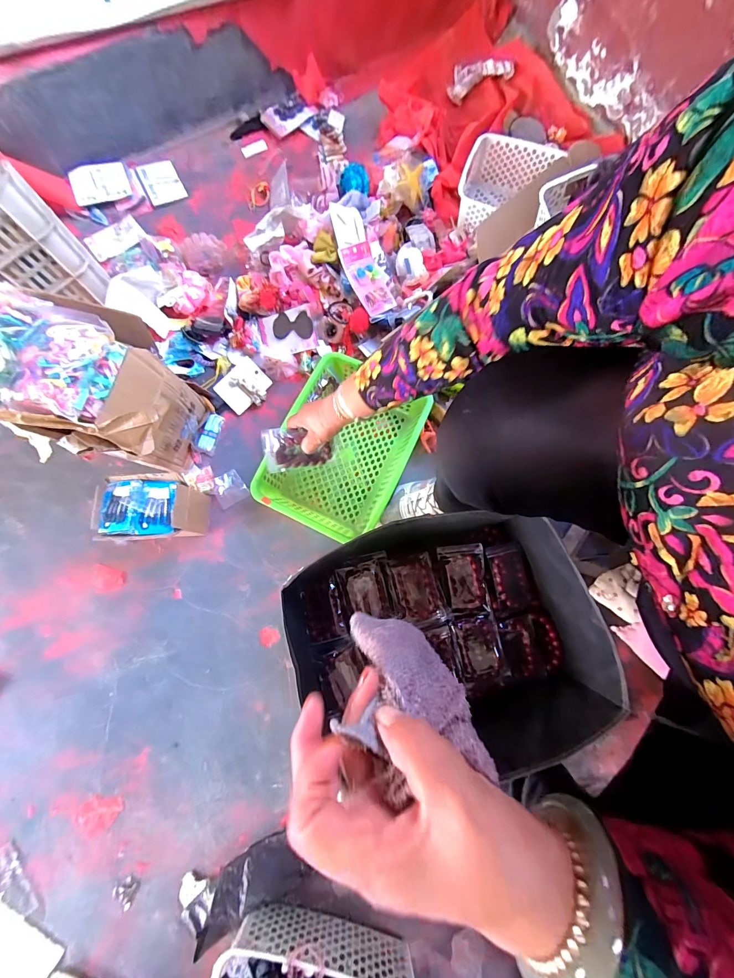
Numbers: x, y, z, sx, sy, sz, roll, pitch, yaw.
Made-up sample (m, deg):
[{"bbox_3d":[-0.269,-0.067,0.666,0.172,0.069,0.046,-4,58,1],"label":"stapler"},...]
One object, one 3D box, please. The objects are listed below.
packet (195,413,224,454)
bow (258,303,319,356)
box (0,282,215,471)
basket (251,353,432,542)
[{"bbox_3d":[-0.326,-0.116,0.730,0.038,0.012,0.082,16,78,5],"label":"packet"},{"bbox_3d":[-0.170,-0.333,0.746,0.128,0.018,0.086,-4,101,20],"label":"bow"},{"bbox_3d":[-0.450,-0.139,0.575,0.253,0.326,0.188,6,80,2],"label":"box"},{"bbox_3d":[-0.039,-0.075,0.680,0.225,0.070,0.323,26,79,7],"label":"basket"}]

